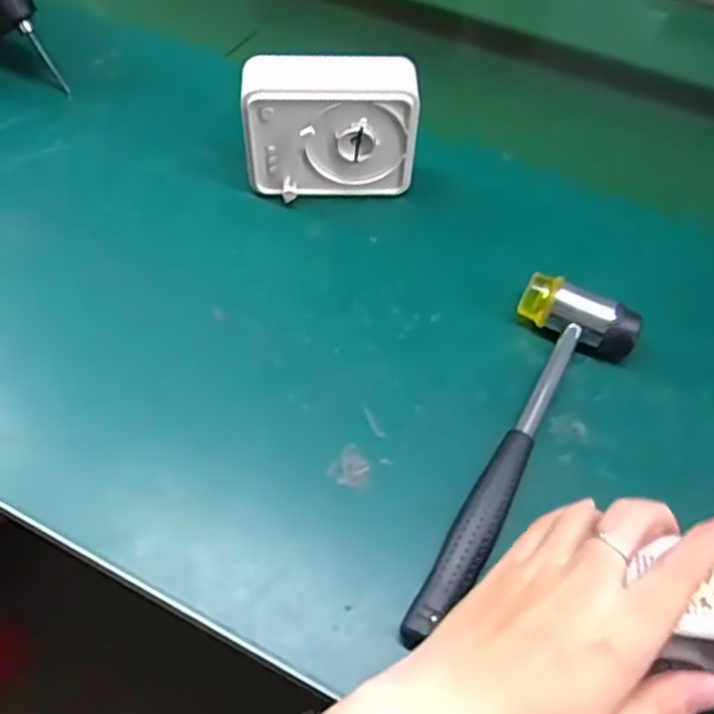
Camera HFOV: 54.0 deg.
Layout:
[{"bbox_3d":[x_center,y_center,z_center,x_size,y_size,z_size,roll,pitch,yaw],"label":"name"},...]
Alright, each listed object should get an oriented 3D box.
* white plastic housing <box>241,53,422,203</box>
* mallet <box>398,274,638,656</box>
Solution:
[{"bbox_3d":[-0.018,-0.165,0.527,0.129,0.103,0.046,0,53,-3],"label":"white plastic housing"},{"bbox_3d":[0.098,0.053,0.407,0.072,0.034,0.247,23,55,13],"label":"mallet"}]

